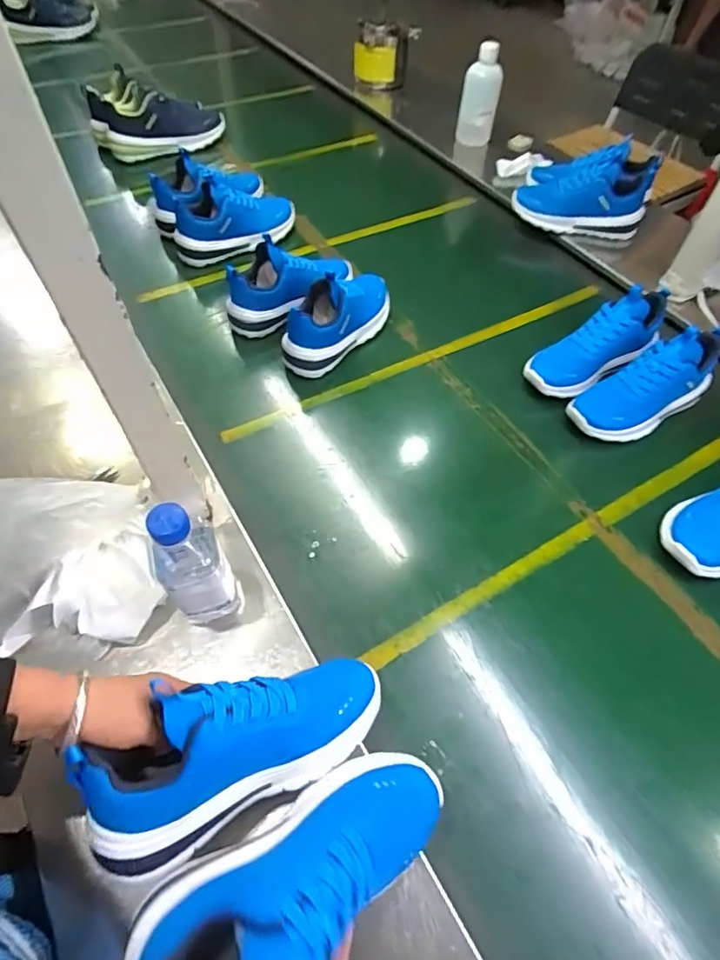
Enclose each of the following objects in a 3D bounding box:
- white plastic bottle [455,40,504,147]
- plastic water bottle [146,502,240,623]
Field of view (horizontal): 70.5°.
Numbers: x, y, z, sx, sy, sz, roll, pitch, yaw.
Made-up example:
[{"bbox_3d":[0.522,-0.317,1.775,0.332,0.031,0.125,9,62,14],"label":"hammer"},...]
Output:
[{"bbox_3d":[0.257,-0.822,1.090,0.080,0.178,0.062,12,55,7],"label":"white plastic bottle"},{"bbox_3d":[-0.155,0.078,0.469,0.060,0.160,0.058,-29,60,-20],"label":"plastic water bottle"}]

